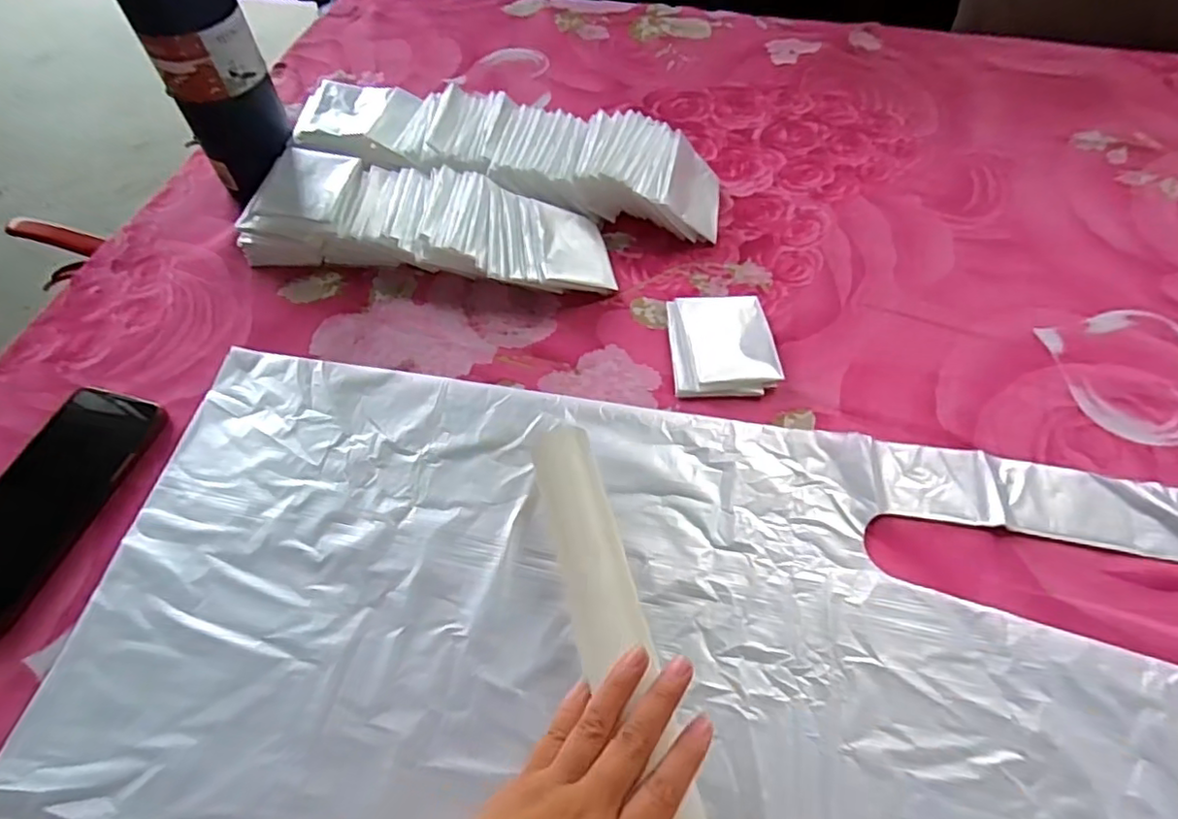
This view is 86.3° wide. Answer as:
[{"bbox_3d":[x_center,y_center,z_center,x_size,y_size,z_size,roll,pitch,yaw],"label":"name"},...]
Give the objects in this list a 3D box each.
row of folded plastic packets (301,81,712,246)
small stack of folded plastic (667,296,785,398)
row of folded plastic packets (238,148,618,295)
[{"bbox_3d":[-0.075,-0.230,0.567,0.389,0.057,0.104,9,59,7],"label":"row of folded plastic packets"},{"bbox_3d":[0.101,-0.051,0.474,0.076,0.013,0.085,-2,58,1],"label":"small stack of folded plastic"},{"bbox_3d":[-0.132,-0.153,0.519,0.306,0.052,0.101,6,59,5],"label":"row of folded plastic packets"}]

